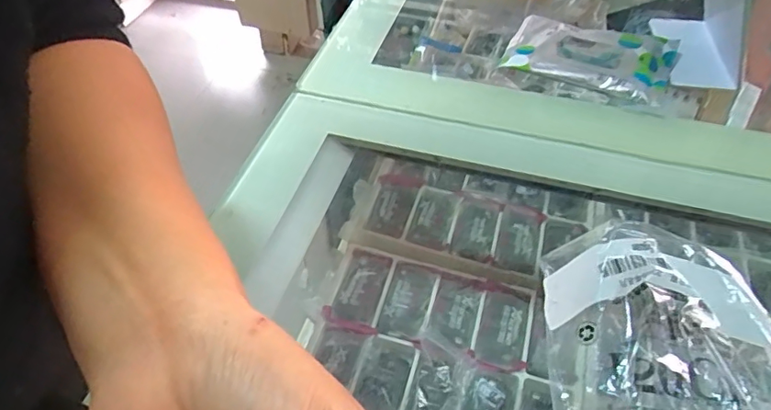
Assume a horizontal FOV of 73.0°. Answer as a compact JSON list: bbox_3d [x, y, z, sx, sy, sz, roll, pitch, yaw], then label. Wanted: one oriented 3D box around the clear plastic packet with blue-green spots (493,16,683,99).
[{"bbox_3d":[0.185,-0.136,0.468,0.143,0.016,0.085,17,52,15],"label":"clear plastic packet with blue-green spots"}]

